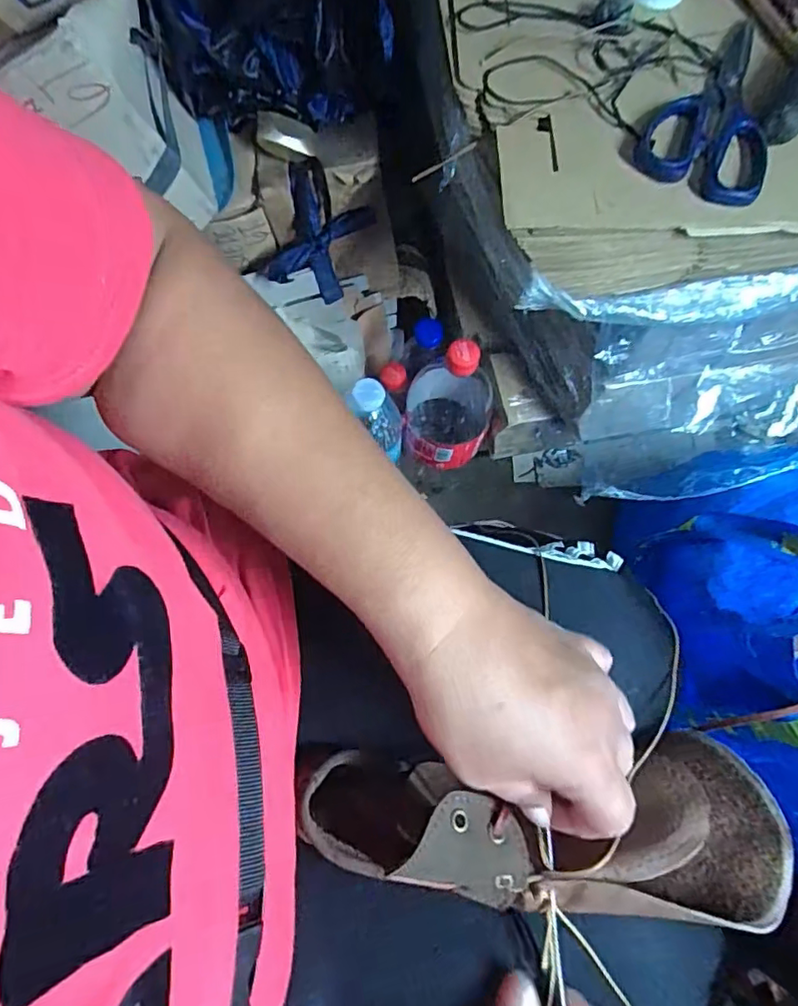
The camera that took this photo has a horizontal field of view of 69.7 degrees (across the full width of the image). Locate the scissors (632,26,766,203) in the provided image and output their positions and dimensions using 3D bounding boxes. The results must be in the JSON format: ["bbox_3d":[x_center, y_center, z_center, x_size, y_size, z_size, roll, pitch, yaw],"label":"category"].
[{"bbox_3d":[0.228,-0.277,0.398,0.082,0.008,0.164,27,73,8],"label":"scissors"}]

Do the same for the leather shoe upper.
[{"bbox_3d":[0.066,0.156,0.293,0.224,0.072,0.075,1,72,5],"label":"leather shoe upper"}]

